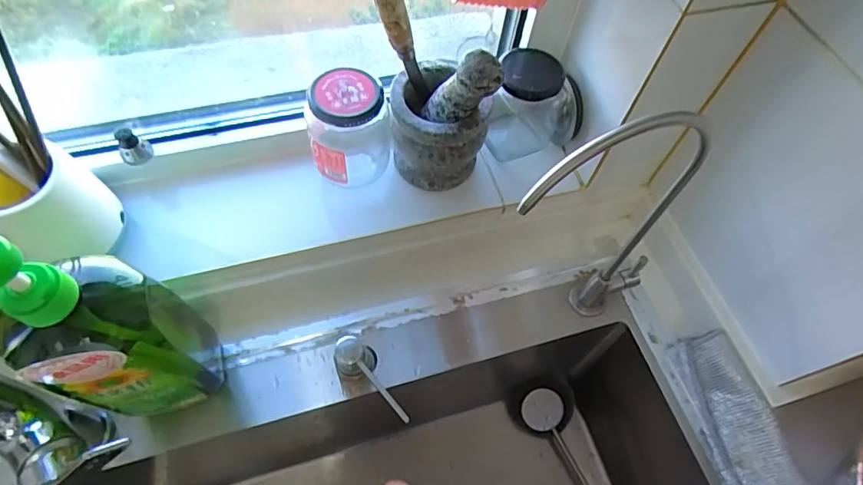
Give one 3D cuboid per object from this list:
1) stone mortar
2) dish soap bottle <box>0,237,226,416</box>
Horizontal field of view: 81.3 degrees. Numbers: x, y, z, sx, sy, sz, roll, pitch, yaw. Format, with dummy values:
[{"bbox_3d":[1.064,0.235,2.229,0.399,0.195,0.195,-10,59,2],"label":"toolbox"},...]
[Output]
[{"bbox_3d":[0.004,-0.120,0.548,0.088,0.105,0.096,2,60,-3],"label":"stone mortar"},{"bbox_3d":[-0.242,0.070,0.385,0.083,0.270,0.097,16,60,5],"label":"dish soap bottle"}]

